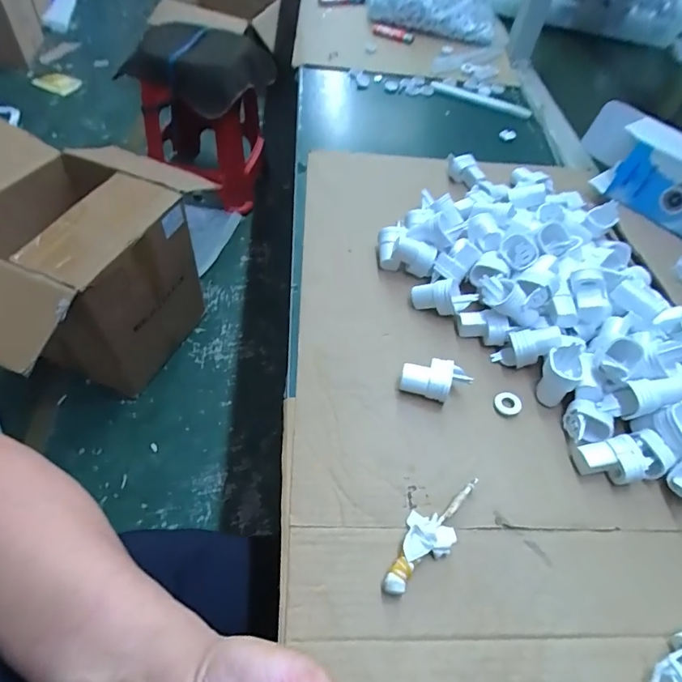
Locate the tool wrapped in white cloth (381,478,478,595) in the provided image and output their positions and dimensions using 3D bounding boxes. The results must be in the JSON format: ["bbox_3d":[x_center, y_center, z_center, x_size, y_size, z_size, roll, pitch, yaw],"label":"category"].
[{"bbox_3d":[0.067,0.140,0.338,0.035,0.015,0.106,34,57,18],"label":"tool wrapped in white cloth"}]

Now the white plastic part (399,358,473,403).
[{"bbox_3d":[0.084,0.037,0.411,0.061,0.028,0.033,14,53,3],"label":"white plastic part"}]

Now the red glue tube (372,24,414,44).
[{"bbox_3d":[0.101,-0.603,0.900,0.103,0.020,0.018,-15,52,-37],"label":"red glue tube"}]

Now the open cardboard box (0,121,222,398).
[{"bbox_3d":[-0.707,-0.188,1.118,0.599,0.417,0.585,21,54,9],"label":"open cardboard box"}]

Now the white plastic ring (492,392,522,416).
[{"bbox_3d":[0.151,0.056,0.415,0.025,0.004,0.022,7,53,-1],"label":"white plastic ring"}]

